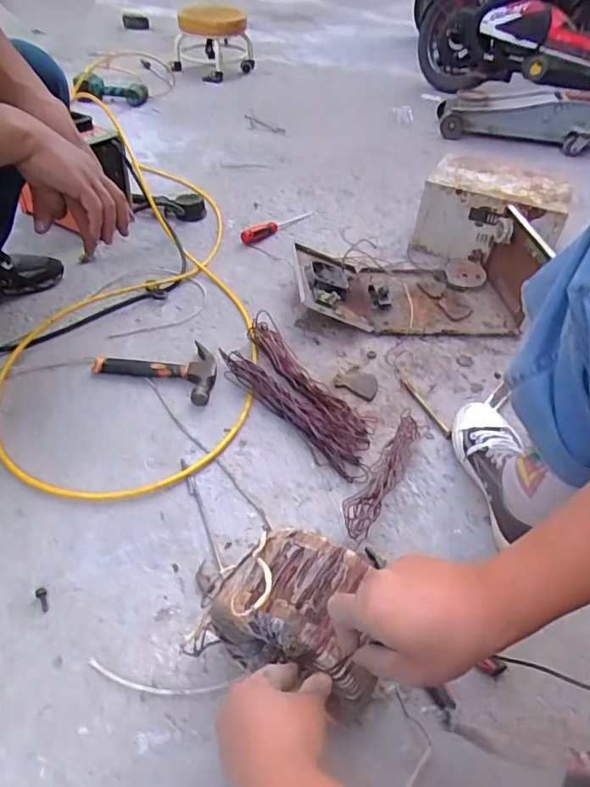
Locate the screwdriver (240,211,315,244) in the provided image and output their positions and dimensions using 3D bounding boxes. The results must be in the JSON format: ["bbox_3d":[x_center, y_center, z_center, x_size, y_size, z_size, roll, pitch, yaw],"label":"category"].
[{"bbox_3d":[-0.036,-0.411,1.289,0.035,0.026,0.240,33,49,28],"label":"screwdriver"}]

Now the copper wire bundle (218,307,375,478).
[{"bbox_3d":[0.010,0.004,0.847,0.133,0.047,0.342,-27,54,-30],"label":"copper wire bundle"}]

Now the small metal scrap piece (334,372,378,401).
[{"bbox_3d":[0.109,-0.018,0.902,0.076,0.008,0.061,30,49,21],"label":"small metal scrap piece"}]

